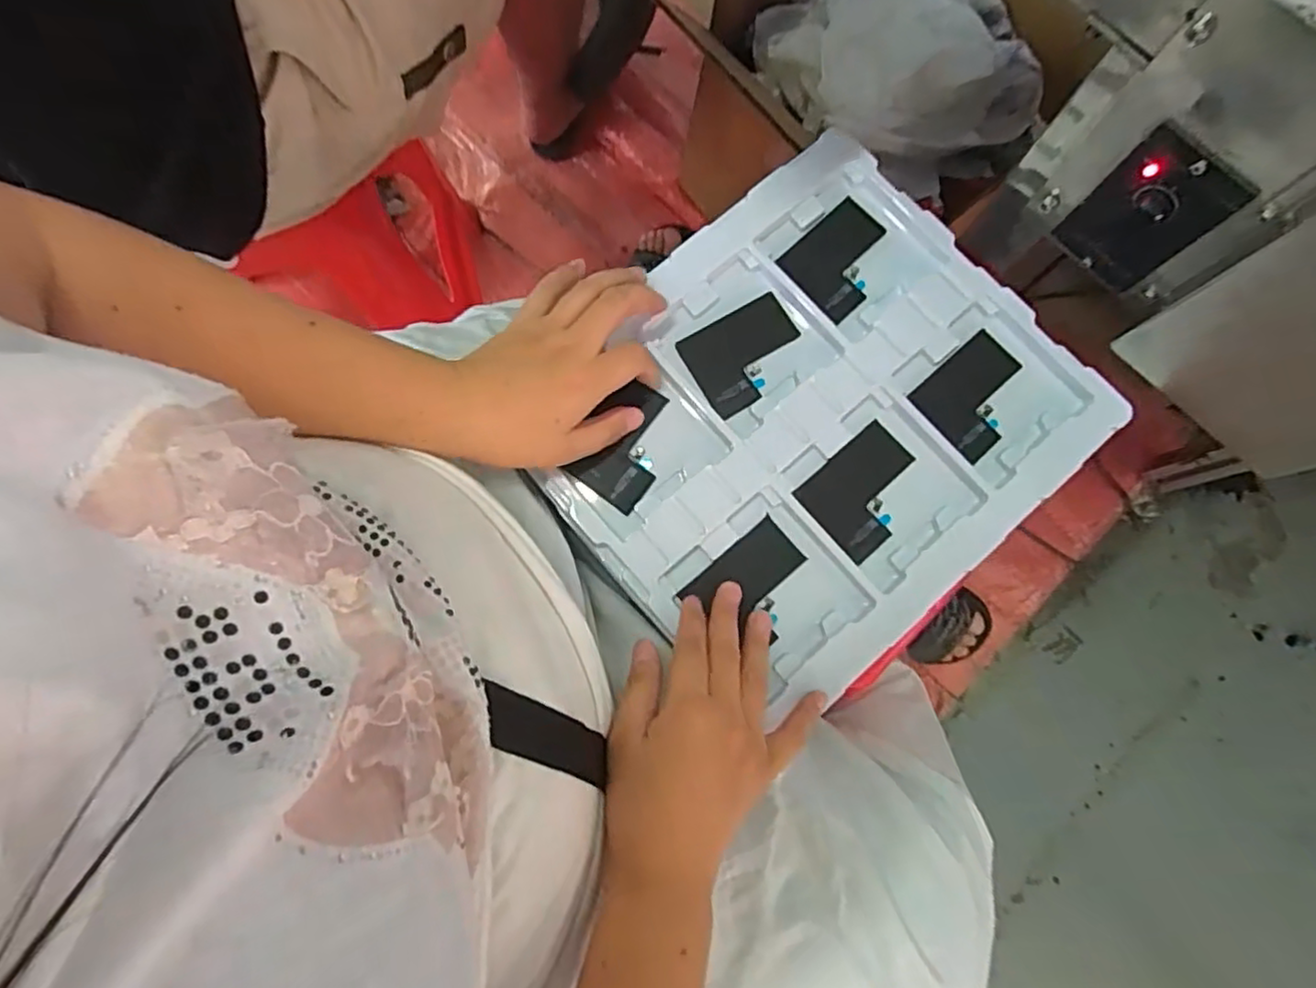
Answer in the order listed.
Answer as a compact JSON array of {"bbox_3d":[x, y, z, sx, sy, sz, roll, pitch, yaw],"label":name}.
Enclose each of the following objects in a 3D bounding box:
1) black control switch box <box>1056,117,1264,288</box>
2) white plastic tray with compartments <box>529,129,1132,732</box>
[{"bbox_3d":[0.274,-0.155,0.381,0.058,0.096,0.019,40,81,7],"label":"black control switch box"},{"bbox_3d":[0.096,-0.049,0.435,0.311,0.028,0.271,-40,80,-10],"label":"white plastic tray with compartments"}]

